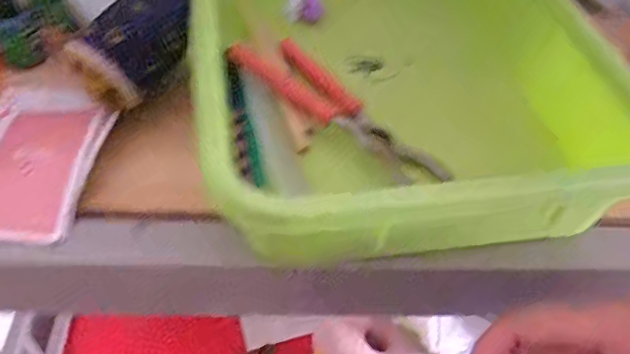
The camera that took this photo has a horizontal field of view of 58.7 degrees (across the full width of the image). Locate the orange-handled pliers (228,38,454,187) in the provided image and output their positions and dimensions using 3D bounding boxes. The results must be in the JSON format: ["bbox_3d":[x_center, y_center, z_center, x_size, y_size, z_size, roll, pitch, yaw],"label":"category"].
[{"bbox_3d":[0.012,-0.044,0.363,0.050,0.020,0.157,-33,59,-28],"label":"orange-handled pliers"}]

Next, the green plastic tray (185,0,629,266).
[{"bbox_3d":[0.039,-0.103,0.395,0.245,0.069,0.364,-7,50,-11],"label":"green plastic tray"}]

